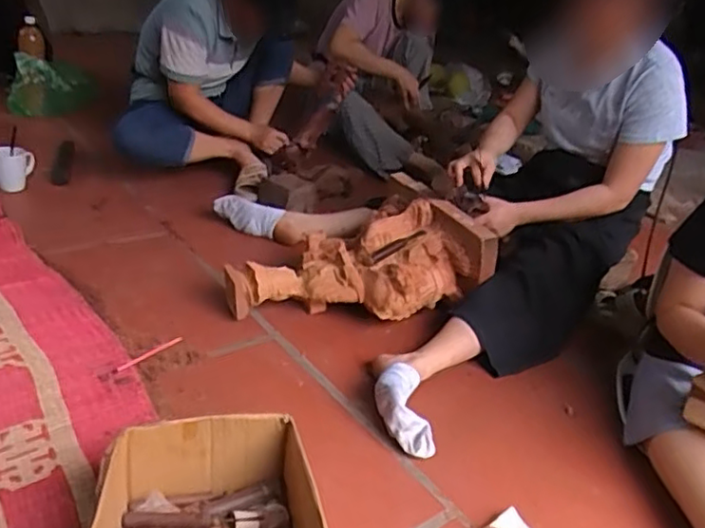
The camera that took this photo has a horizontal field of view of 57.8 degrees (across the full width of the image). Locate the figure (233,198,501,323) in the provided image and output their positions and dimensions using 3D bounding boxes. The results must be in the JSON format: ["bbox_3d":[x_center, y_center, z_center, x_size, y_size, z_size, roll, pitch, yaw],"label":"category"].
[{"bbox_3d":[0.009,0.013,1.341,0.530,0.154,0.235,-11,32,-4],"label":"figure"}]

